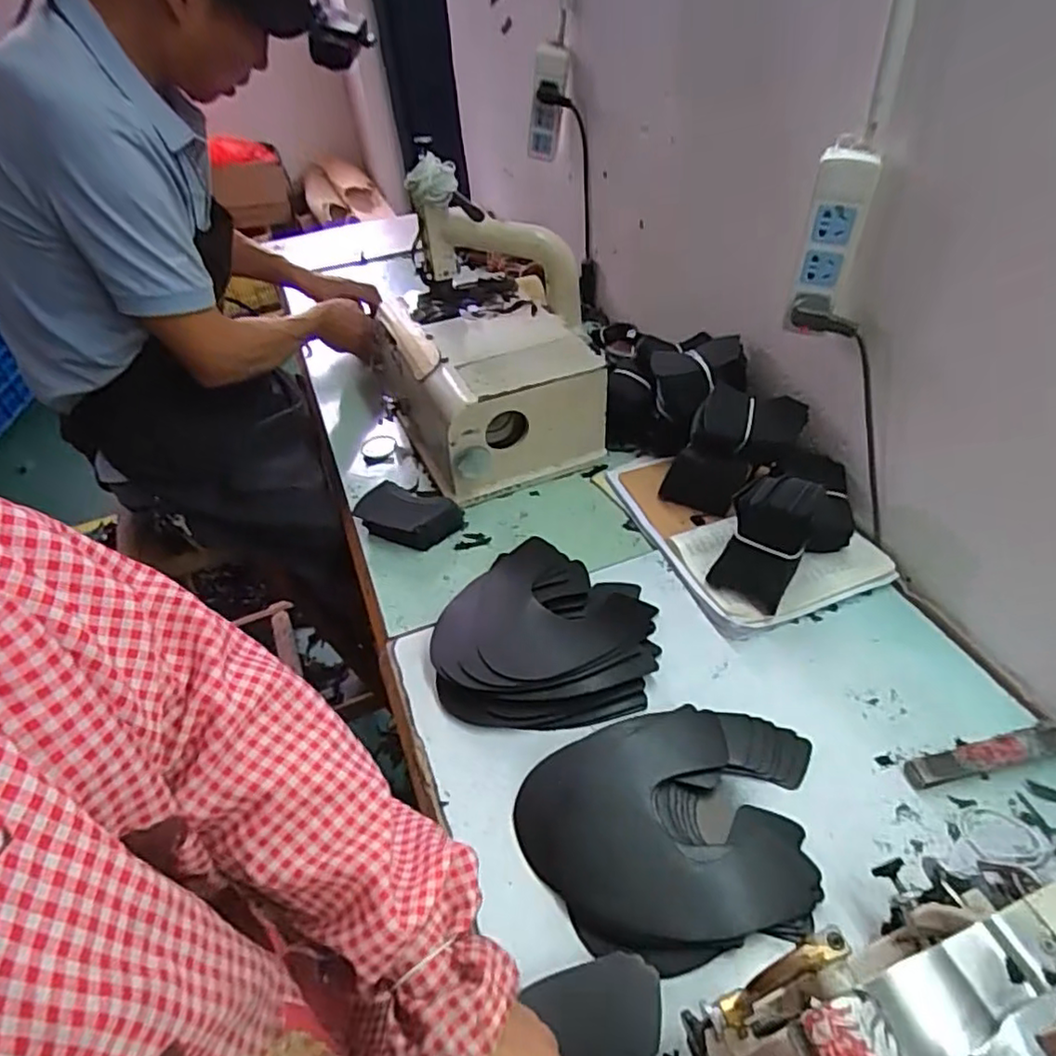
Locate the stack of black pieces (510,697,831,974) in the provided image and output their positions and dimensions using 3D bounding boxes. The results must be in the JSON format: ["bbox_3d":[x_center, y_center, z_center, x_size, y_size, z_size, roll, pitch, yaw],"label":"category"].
[{"bbox_3d":[0.125,0.247,0.545,0.254,0.028,0.191,-11,45,-5],"label":"stack of black pieces"}]

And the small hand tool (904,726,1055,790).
[{"bbox_3d":[0.399,0.200,0.569,0.139,0.018,0.022,-11,45,-5],"label":"small hand tool"}]

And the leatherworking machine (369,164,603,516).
[{"bbox_3d":[-0.051,-0.269,0.898,0.284,0.315,0.312,-21,46,-15],"label":"leatherworking machine"}]

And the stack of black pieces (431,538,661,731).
[{"bbox_3d":[0.020,0.100,0.696,0.224,0.039,0.233,0,45,7],"label":"stack of black pieces"}]

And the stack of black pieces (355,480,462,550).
[{"bbox_3d":[-0.150,-0.012,0.826,0.126,0.040,0.073,14,48,20],"label":"stack of black pieces"}]

